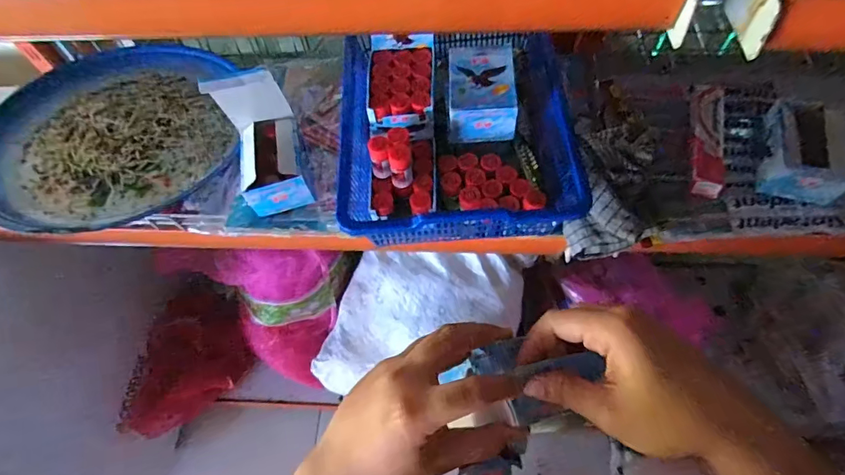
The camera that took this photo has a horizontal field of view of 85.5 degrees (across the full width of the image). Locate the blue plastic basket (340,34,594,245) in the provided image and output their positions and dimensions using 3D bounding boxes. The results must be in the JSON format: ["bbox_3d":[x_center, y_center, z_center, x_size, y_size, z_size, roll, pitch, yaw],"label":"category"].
[{"bbox_3d":[0.037,-0.128,0.550,0.271,0.096,0.262,-5,77,3],"label":"blue plastic basket"}]

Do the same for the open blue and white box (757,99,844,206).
[{"bbox_3d":[0.441,-0.101,0.526,0.080,0.053,0.106,13,63,11],"label":"open blue and white box"}]

